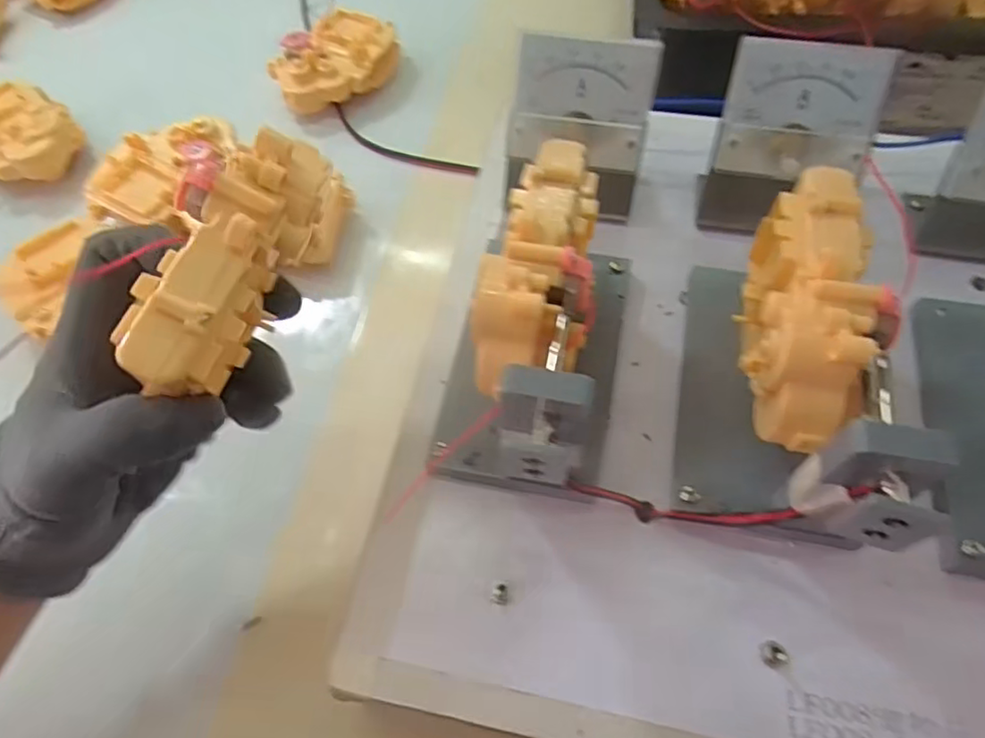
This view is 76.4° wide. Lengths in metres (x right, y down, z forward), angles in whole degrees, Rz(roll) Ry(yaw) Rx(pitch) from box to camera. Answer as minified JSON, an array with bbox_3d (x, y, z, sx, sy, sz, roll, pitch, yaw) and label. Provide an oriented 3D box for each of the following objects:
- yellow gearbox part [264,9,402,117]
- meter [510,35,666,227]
[{"bbox_3d":[-0.118,-0.232,0.478,0.065,0.040,0.103,26,65,16],"label":"yellow gearbox part"},{"bbox_3d":[0.041,-0.112,0.299,0.063,0.072,0.040,9,62,7],"label":"meter"}]

